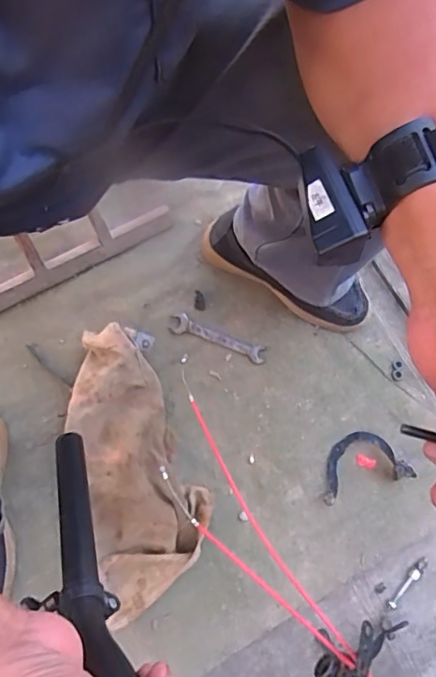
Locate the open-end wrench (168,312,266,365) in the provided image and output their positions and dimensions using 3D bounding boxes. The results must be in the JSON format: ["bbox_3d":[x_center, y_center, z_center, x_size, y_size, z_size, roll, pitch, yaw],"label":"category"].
[{"bbox_3d":[0.001,0.002,0.805,0.143,0.009,0.032,21,74,6],"label":"open-end wrench"}]

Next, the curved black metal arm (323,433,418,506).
[{"bbox_3d":[0.195,0.174,0.748,0.123,0.022,0.079,-19,74,-6],"label":"curved black metal arm"}]

